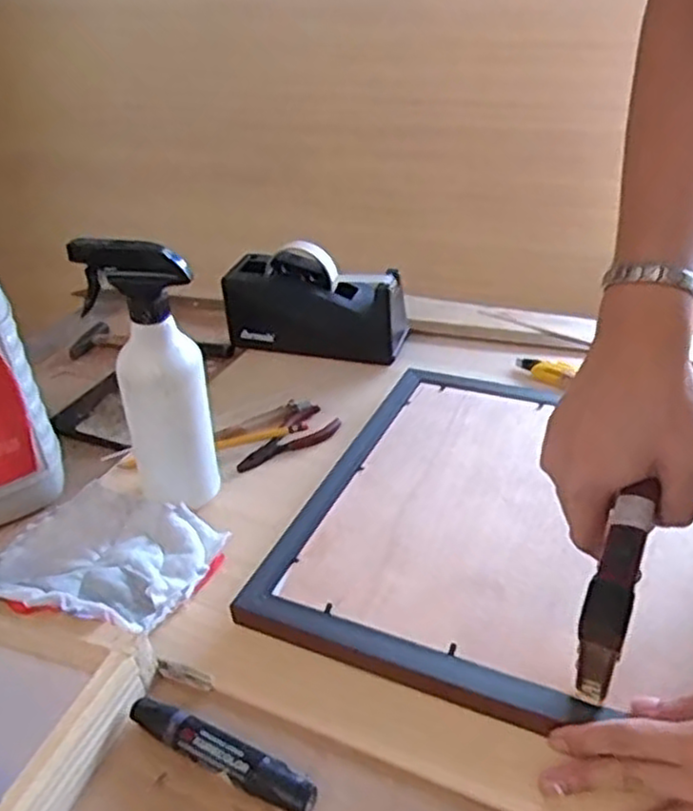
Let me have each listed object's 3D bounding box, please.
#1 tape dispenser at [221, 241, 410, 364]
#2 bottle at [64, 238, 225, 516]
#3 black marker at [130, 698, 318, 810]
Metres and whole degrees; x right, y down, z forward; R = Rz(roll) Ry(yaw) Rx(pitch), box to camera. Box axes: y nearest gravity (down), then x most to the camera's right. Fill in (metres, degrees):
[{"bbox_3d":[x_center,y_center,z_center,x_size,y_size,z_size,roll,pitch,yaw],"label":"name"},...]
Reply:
[{"bbox_3d":[-0.036,-0.121,0.844,0.208,0.112,0.073,5,37,16],"label":"tape dispenser"},{"bbox_3d":[-0.151,-0.018,0.596,0.075,0.234,0.064,-17,36,-14],"label":"bottle"},{"bbox_3d":[-0.079,0.212,0.448,0.133,0.020,0.019,14,40,26],"label":"black marker"}]

